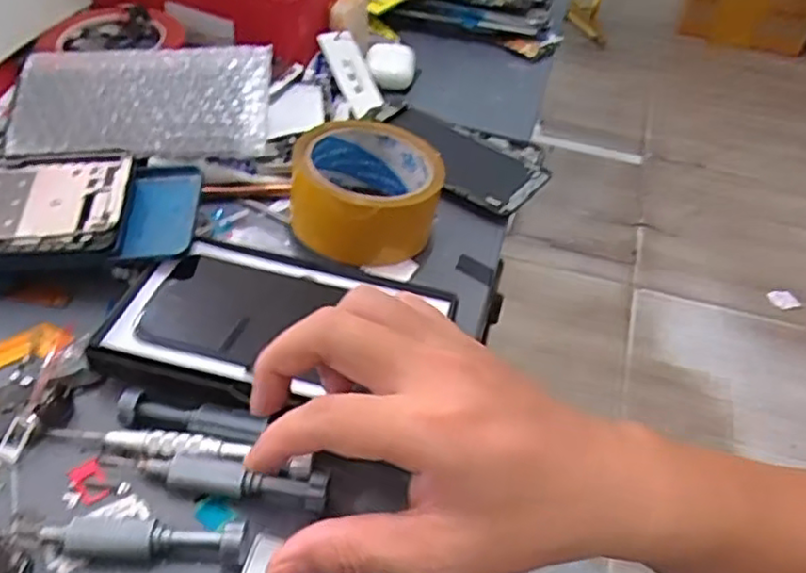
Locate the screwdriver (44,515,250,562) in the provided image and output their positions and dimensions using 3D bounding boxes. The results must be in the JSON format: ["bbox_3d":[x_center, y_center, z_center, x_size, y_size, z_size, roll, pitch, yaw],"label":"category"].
[{"bbox_3d":[-0.109,0.107,0.288,0.082,0.017,0.016,6,43,0],"label":"screwdriver"}]

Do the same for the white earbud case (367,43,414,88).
[{"bbox_3d":[-0.011,-0.201,0.615,0.042,0.019,0.056,4,43,-2],"label":"white earbud case"}]

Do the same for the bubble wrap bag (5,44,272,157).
[{"bbox_3d":[-0.181,-0.129,0.470,0.175,0.013,0.092,-2,66,0],"label":"bubble wrap bag"}]

